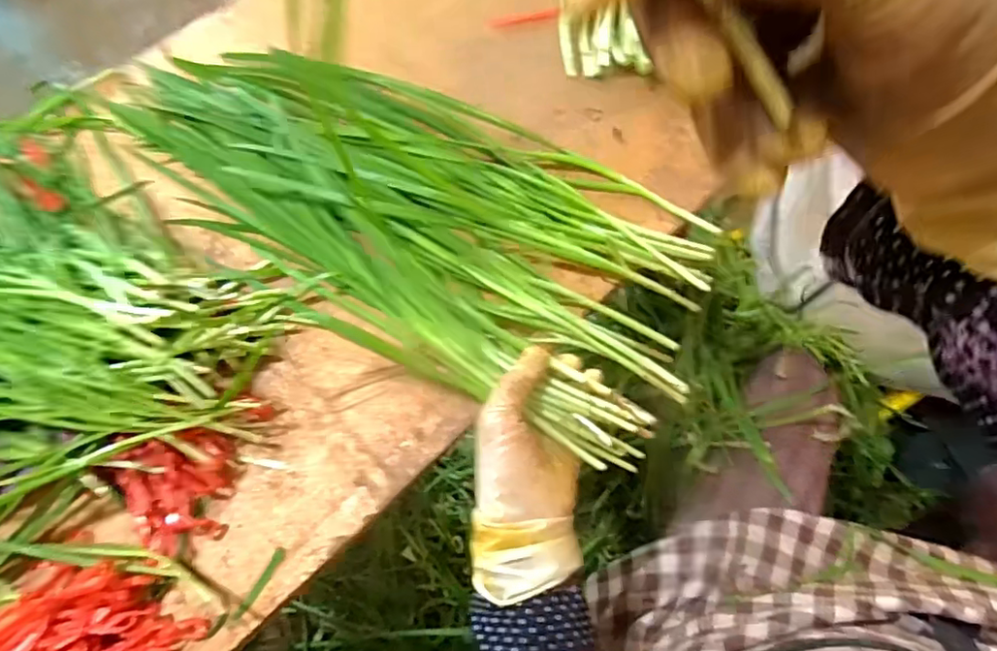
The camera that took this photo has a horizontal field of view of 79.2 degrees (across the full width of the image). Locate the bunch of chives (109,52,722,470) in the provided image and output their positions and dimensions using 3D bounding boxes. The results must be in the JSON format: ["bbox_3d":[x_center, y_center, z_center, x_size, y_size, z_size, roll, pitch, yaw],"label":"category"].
[{"bbox_3d":[-0.076,-0.104,0.467,0.488,0.038,0.212,30,69,15],"label":"bunch of chives"}]

